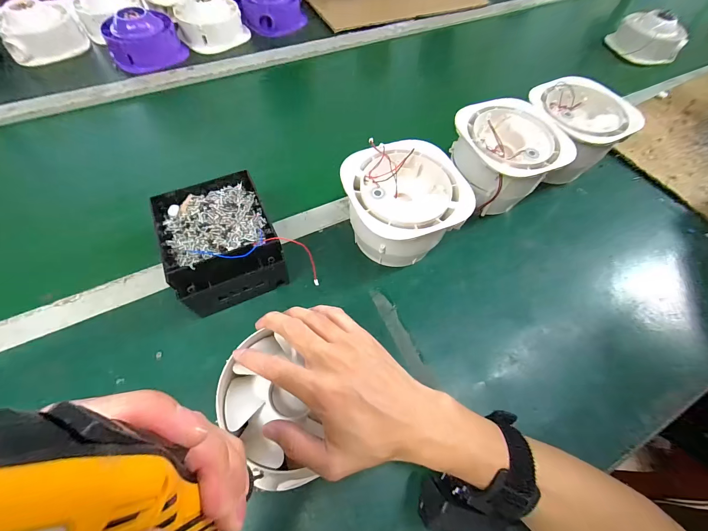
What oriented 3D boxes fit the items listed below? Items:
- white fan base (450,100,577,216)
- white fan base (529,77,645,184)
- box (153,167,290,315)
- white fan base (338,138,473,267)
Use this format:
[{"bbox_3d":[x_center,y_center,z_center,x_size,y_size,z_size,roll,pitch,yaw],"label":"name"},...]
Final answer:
[{"bbox_3d":[0.217,-0.150,0.458,0.139,0.114,0.133,1,60,-2],"label":"white fan base"},{"bbox_3d":[0.344,-0.212,0.503,0.142,0.111,0.138,1,59,-2],"label":"white fan base"},{"bbox_3d":[-0.161,-0.028,0.379,0.121,0.073,0.158,-22,63,-15],"label":"box"},{"bbox_3d":[0.058,-0.069,0.398,0.139,0.110,0.134,-8,61,-8],"label":"white fan base"}]

